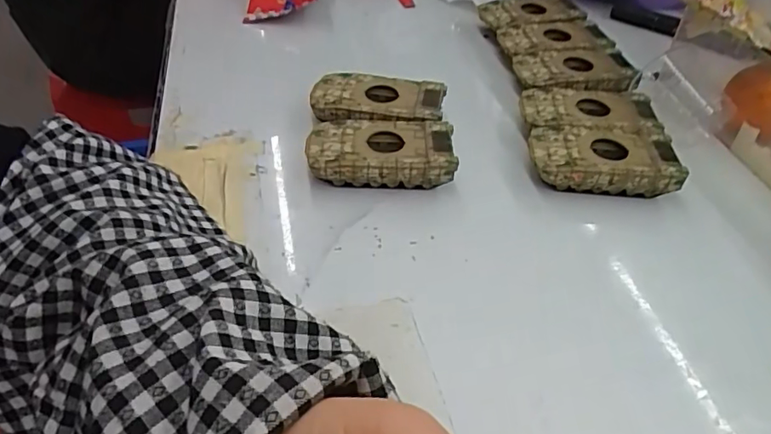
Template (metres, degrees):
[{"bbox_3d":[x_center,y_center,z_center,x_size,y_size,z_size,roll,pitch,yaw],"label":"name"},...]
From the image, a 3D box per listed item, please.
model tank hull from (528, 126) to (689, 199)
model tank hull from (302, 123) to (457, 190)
[{"bbox_3d":[0.147,-0.038,0.373,0.094,0.027,0.048,5,45,1],"label":"model tank hull"},{"bbox_3d":[-0.003,-0.042,0.367,0.095,0.026,0.048,3,45,-1],"label":"model tank hull"}]

